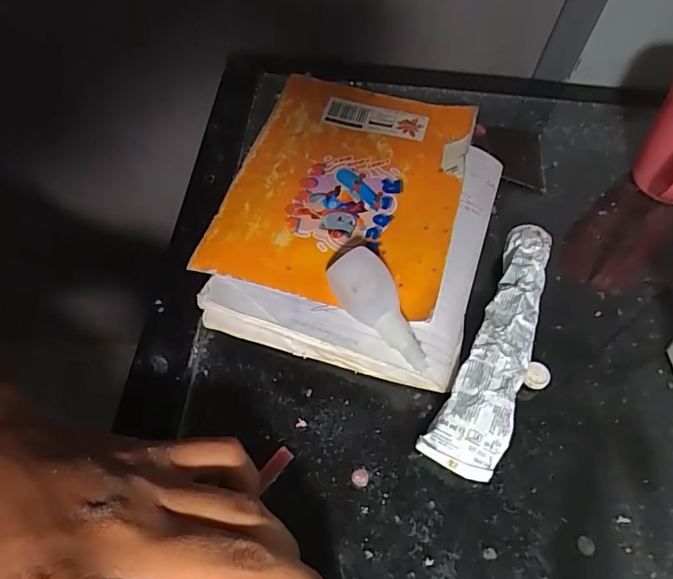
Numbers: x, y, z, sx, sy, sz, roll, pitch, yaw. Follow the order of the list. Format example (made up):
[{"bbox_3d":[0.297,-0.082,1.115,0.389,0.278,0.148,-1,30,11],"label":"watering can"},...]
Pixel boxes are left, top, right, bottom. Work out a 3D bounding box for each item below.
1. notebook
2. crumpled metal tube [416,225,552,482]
[{"bbox_3d":[0.015,-0.060,0.343,0.183,0.034,0.236,16,55,7],"label":"notebook"},{"bbox_3d":[0.101,0.031,0.290,0.039,0.029,0.167,25,57,13],"label":"crumpled metal tube"}]

